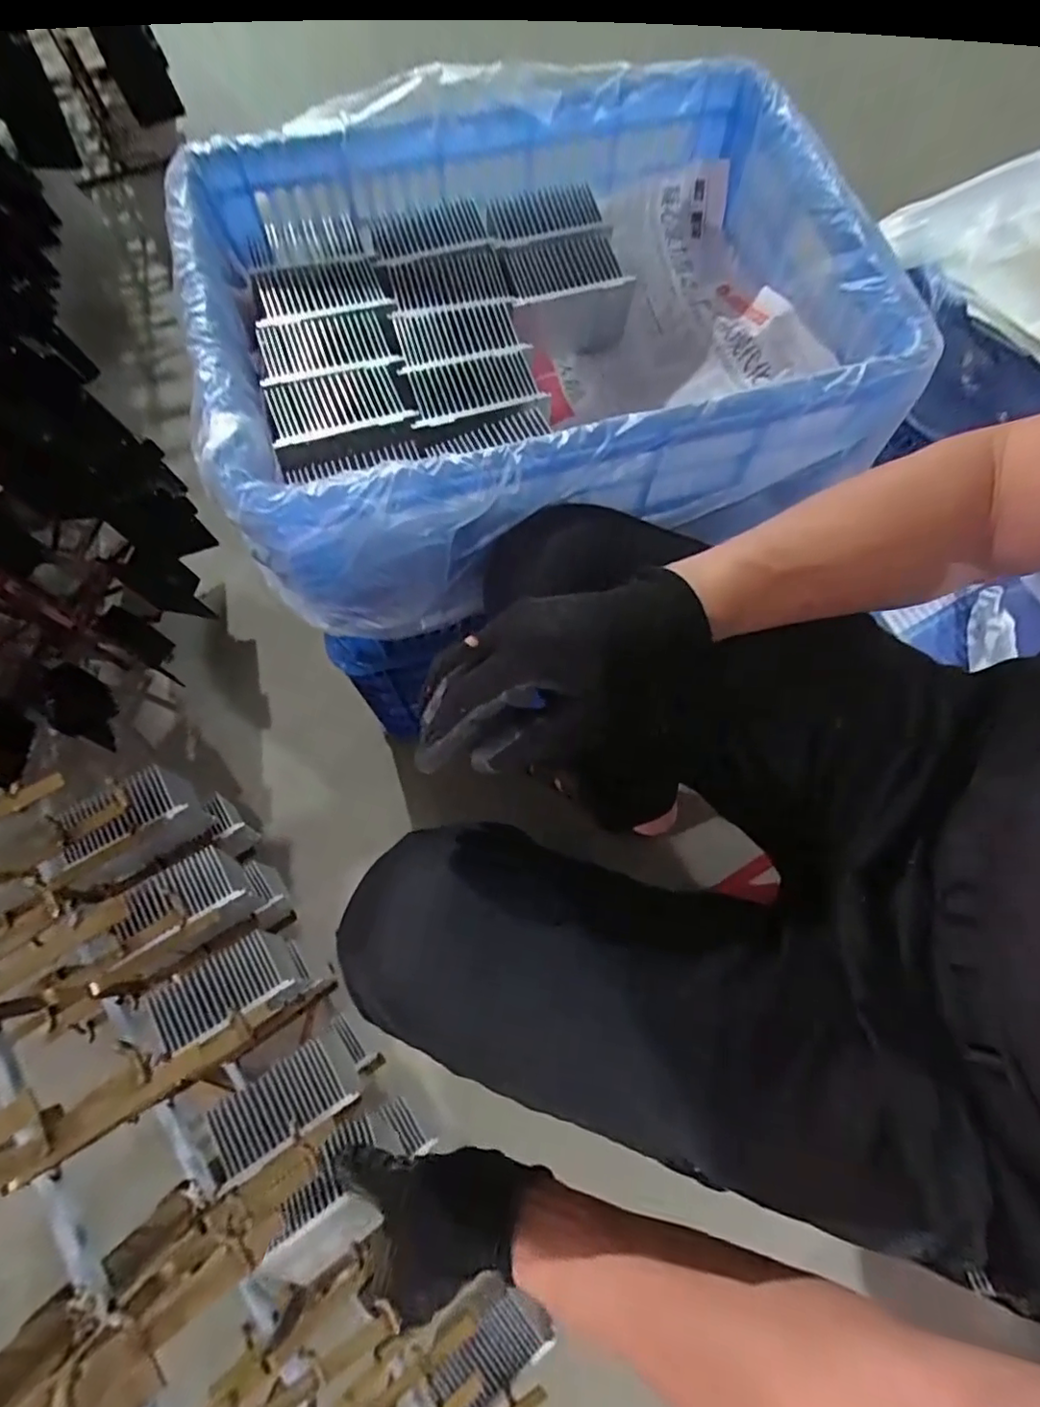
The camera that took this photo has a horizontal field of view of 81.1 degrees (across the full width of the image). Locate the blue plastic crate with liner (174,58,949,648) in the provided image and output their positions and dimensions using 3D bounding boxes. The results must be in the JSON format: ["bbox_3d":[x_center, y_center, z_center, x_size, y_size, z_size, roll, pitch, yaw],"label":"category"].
[{"bbox_3d":[0.010,-0.290,0.481,0.467,0.154,0.368,-14,72,-7],"label":"blue plastic crate with liner"}]

